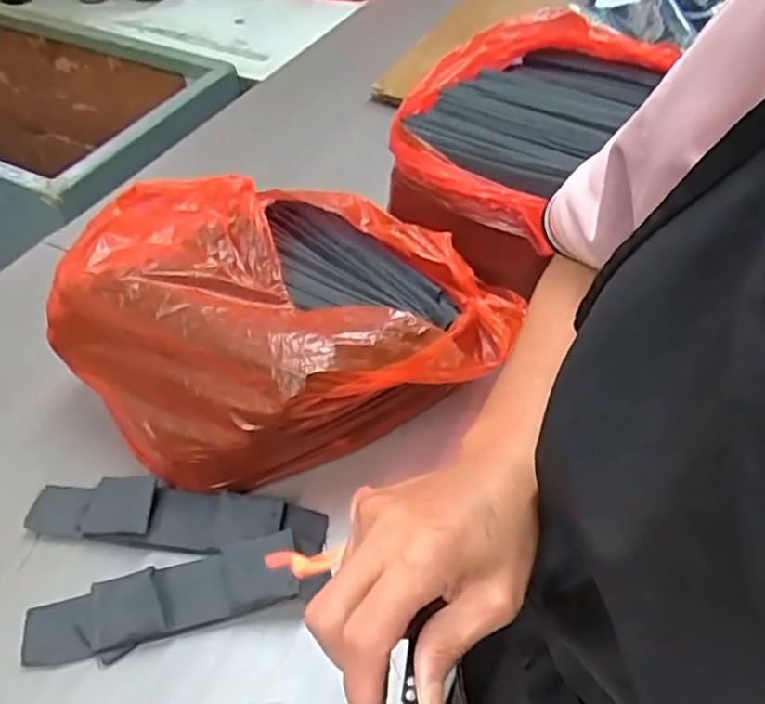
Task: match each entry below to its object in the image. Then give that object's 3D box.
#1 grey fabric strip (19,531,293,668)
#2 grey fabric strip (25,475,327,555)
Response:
[{"bbox_3d":[-0.156,0.176,0.450,0.192,0.031,0.048,-17,50,0],"label":"grey fabric strip"},{"bbox_3d":[-0.160,0.125,0.488,0.227,0.031,0.047,7,48,4],"label":"grey fabric strip"}]

